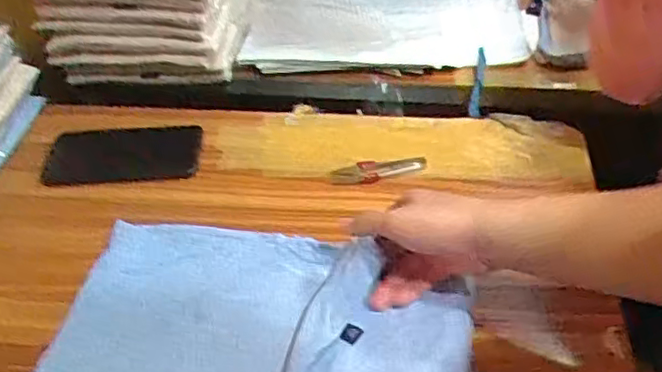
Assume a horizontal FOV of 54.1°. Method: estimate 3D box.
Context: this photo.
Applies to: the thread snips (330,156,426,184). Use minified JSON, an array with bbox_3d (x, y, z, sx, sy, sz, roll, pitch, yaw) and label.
[{"bbox_3d":[0.051,-0.017,0.695,0.102,0.008,0.023,-7,46,-3],"label":"thread snips"}]

